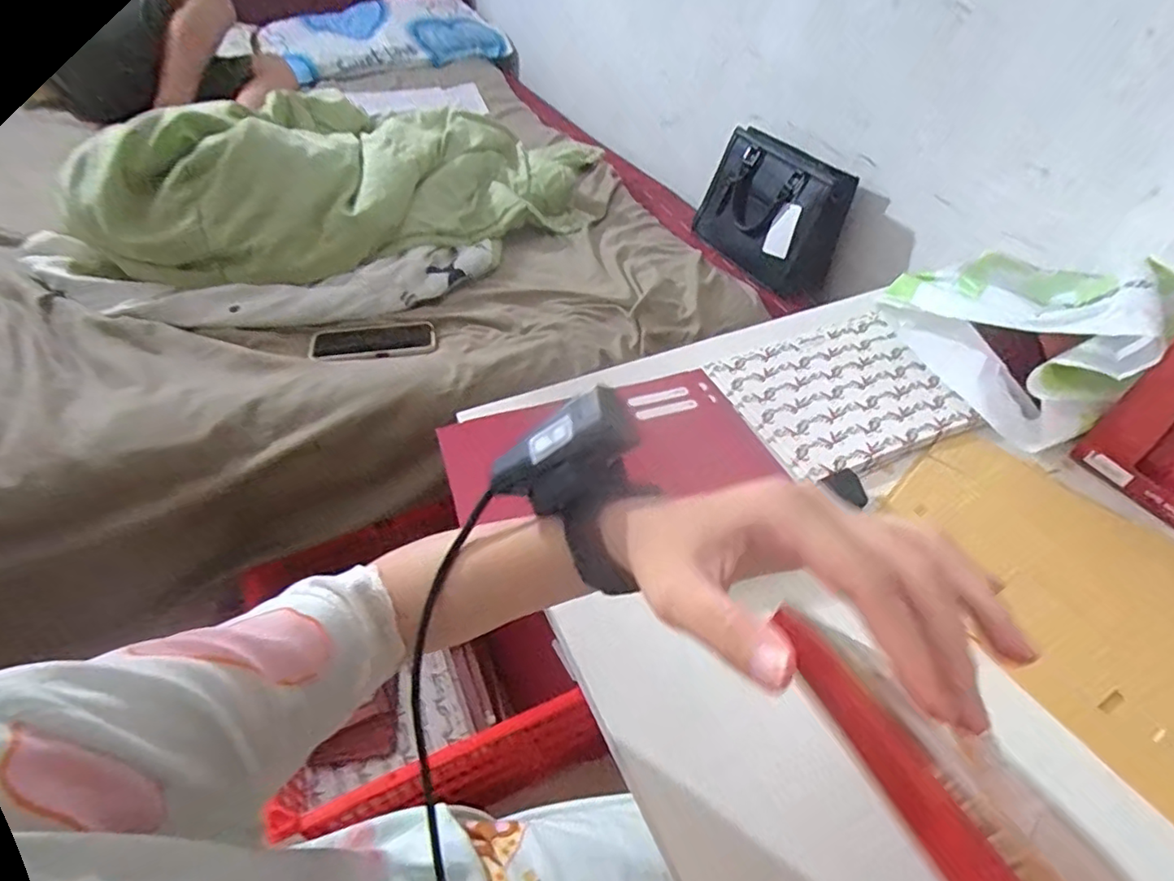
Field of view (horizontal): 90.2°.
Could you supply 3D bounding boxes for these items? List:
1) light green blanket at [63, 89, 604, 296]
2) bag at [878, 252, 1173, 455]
[{"bbox_3d":[-0.362,-0.487,1.019,0.849,0.167,0.431,-18,49,-22],"label":"light green blanket"},{"bbox_3d":[0.471,-0.127,0.612,0.246,0.122,0.222,-19,49,-23],"label":"bag"}]

